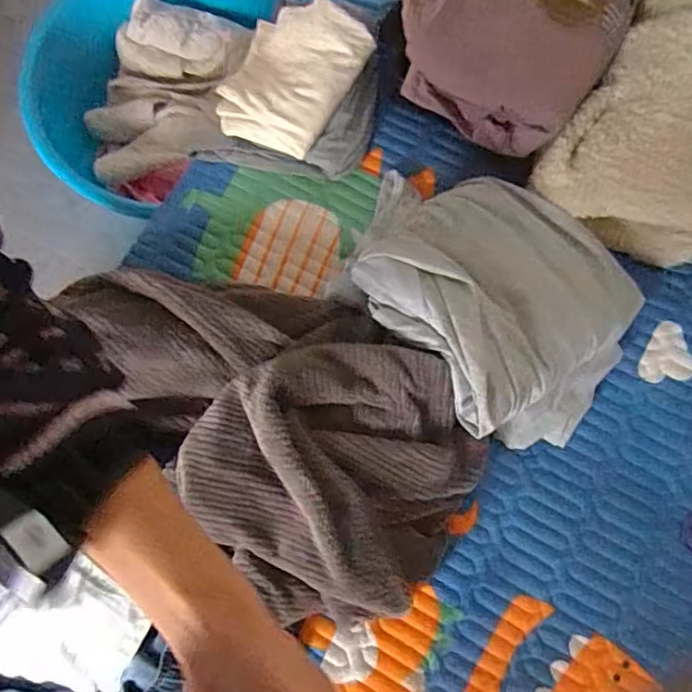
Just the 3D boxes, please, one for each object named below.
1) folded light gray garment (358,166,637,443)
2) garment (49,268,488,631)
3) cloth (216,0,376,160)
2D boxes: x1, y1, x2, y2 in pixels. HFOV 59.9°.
[{"bbox_3d":[0.131,-0.042,0.583,0.289,0.093,0.237,33,79,7],"label":"folded light gray garment"},{"bbox_3d":[-0.064,0.044,0.559,0.227,0.106,0.419,-40,80,-9],"label":"garment"},{"bbox_3d":[-0.066,-0.306,0.683,0.138,0.072,0.165,32,78,7],"label":"cloth"}]

